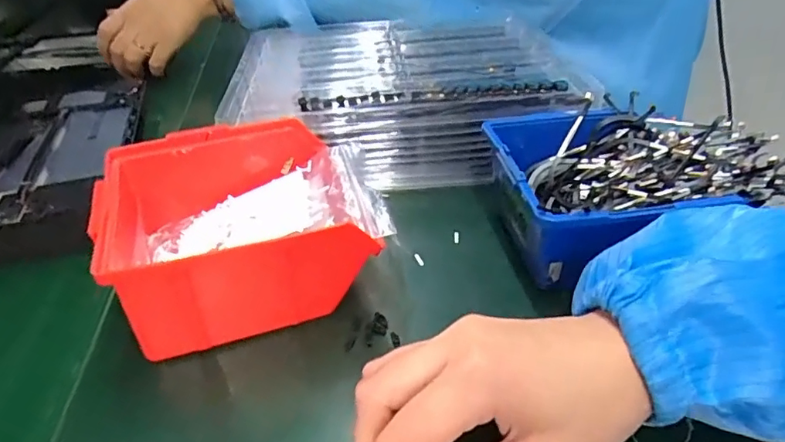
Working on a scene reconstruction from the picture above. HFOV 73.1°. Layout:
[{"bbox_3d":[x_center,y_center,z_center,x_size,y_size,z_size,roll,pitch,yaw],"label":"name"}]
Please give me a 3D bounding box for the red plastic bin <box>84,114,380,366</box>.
[{"bbox_3d":[-0.091,0.004,0.307,0.124,0.070,0.126,-15,38,-16],"label":"red plastic bin"}]

